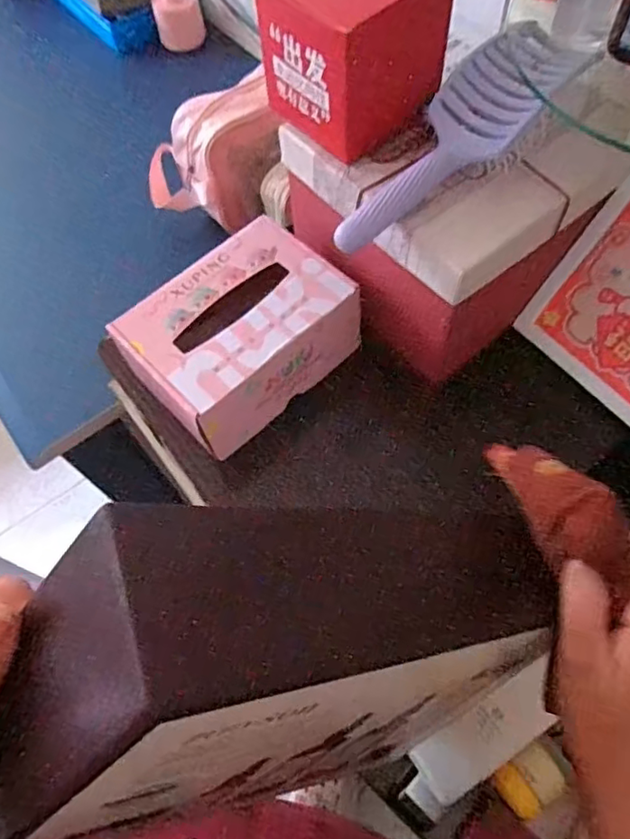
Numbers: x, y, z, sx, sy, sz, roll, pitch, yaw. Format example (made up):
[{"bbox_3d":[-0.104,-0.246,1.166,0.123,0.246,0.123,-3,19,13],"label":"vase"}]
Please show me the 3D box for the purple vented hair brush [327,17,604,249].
[{"bbox_3d":[0.102,-0.203,0.423,0.235,0.046,0.076,-42,68,-17],"label":"purple vented hair brush"}]

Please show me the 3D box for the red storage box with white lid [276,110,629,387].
[{"bbox_3d":[0.112,-0.181,0.544,0.184,0.203,0.229,-36,67,-15],"label":"red storage box with white lid"}]

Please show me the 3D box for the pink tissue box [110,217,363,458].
[{"bbox_3d":[-0.067,-0.075,0.531,0.185,0.080,0.137,-41,68,-17],"label":"pink tissue box"}]

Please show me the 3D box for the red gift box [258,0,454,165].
[{"bbox_3d":[0.026,-0.282,0.438,0.101,0.105,0.106,-40,68,-17],"label":"red gift box"}]

